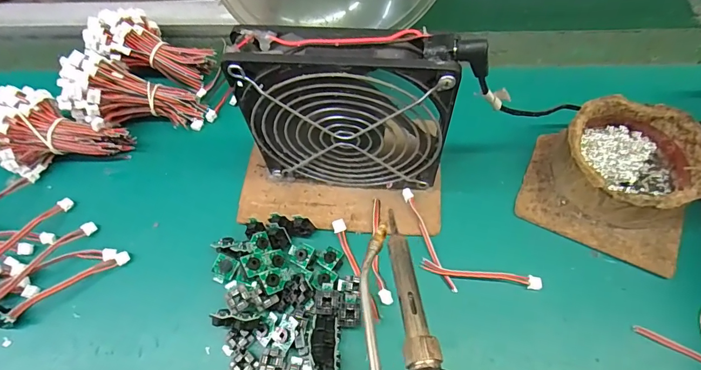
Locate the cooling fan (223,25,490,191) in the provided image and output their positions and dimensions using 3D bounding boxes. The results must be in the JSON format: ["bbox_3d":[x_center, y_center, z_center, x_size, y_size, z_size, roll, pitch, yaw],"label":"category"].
[{"bbox_3d":[0.004,-0.037,0.248,0.123,0.127,0.025,4,62,7],"label":"cooling fan"}]

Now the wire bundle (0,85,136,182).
[{"bbox_3d":[-0.230,-0.034,0.309,0.095,0.050,0.064,20,65,14],"label":"wire bundle"}]

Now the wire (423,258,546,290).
[{"bbox_3d":[0.085,0.058,0.263,0.076,0.004,0.008,8,63,9],"label":"wire"}]

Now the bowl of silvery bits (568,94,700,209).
[{"bbox_3d":[0.187,-0.016,0.274,0.080,0.041,0.082,-2,62,3],"label":"bowl of silvery bits"}]

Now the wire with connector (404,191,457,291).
[{"bbox_3d":[0.053,0.036,0.274,0.008,0.008,0.075,-19,62,-6],"label":"wire with connector"}]

